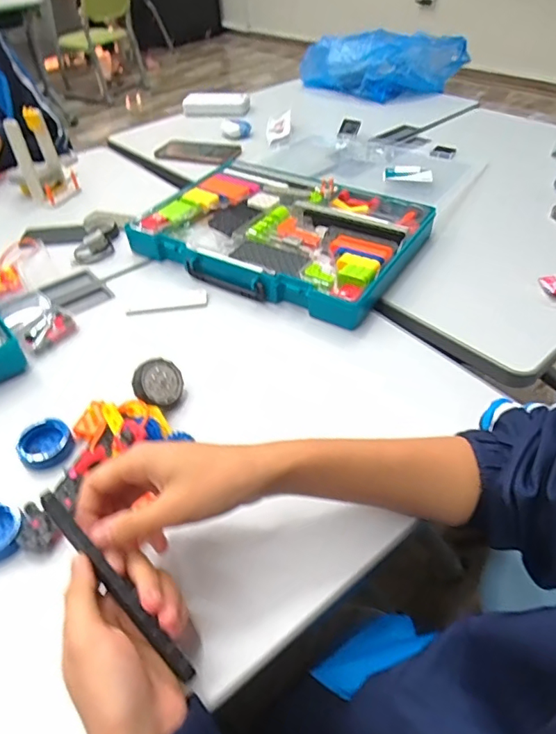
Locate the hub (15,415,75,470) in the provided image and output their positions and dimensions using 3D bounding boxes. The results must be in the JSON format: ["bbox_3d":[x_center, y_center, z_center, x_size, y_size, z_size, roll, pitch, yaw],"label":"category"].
[{"bbox_3d":[-0.217,0.072,0.463,0.044,0.019,0.047,-2,44,2],"label":"hub"}]

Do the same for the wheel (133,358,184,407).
[{"bbox_3d":[-0.118,0.015,0.489,0.047,0.011,0.047,12,67,-31],"label":"wheel"}]

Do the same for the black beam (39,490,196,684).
[{"bbox_3d":[-0.103,0.136,0.313,0.146,0.008,0.010,46,59,10],"label":"black beam"}]

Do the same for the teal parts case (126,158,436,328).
[{"bbox_3d":[0.004,-0.191,0.696,0.362,0.052,0.261,21,49,23],"label":"teal parts case"}]

